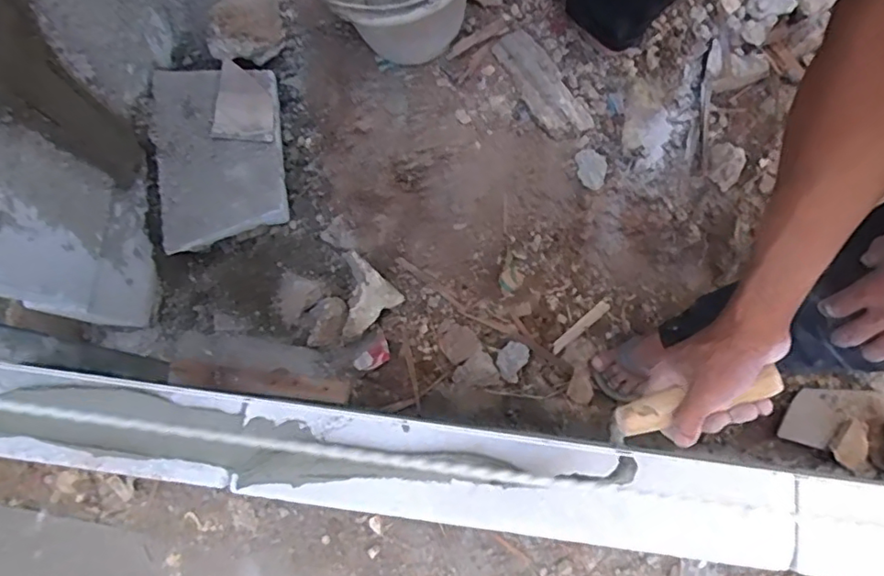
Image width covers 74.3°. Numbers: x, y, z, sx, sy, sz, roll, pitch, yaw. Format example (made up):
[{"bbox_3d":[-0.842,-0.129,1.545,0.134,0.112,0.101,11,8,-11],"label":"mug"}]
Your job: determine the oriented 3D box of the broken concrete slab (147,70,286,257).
[{"bbox_3d":[-0.379,-0.225,1.012,0.206,0.069,0.304,-5,89,-14],"label":"broken concrete slab"}]

